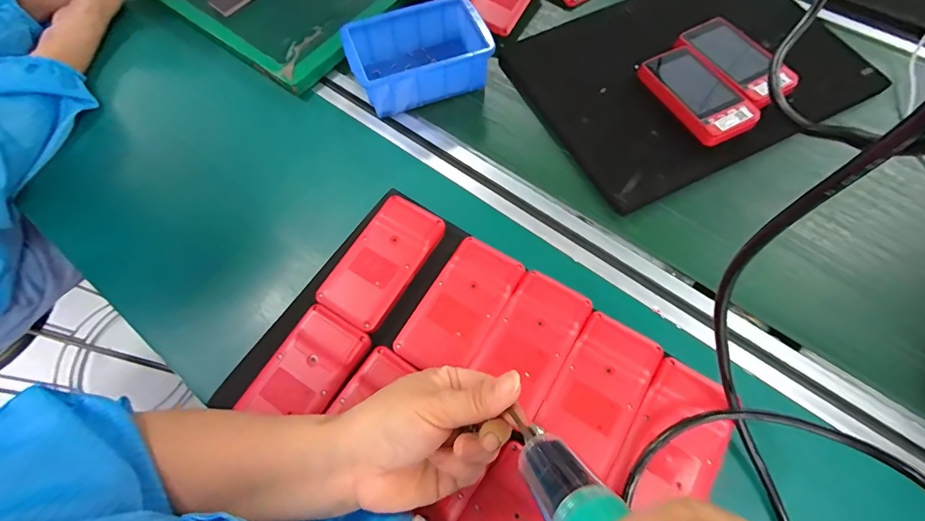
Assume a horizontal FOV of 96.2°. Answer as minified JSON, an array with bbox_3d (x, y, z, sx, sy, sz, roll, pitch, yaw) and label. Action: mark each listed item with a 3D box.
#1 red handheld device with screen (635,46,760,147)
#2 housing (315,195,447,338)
[{"bbox_3d":[0.245,-0.175,0.438,0.070,0.021,0.124,-26,68,-9],"label":"red handheld device with screen"},{"bbox_3d":[-0.071,0.002,0.375,0.063,0.025,0.118,30,71,14],"label":"housing"}]

